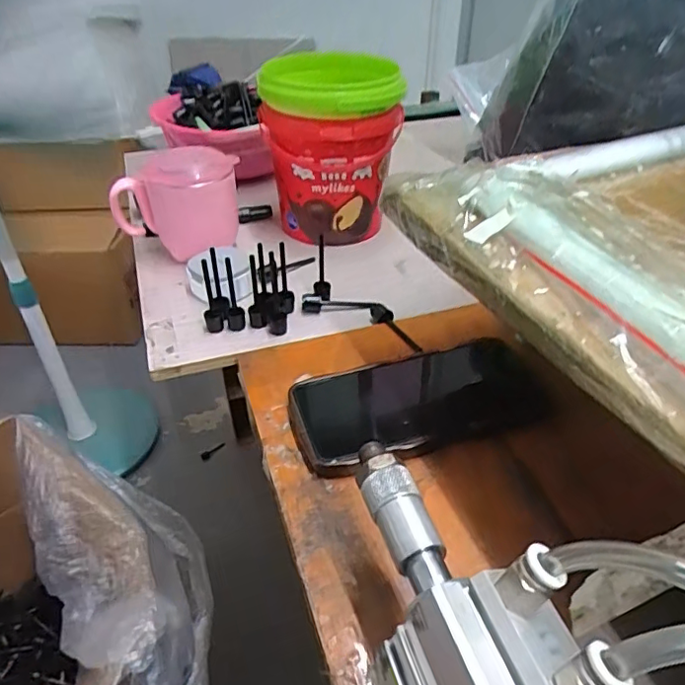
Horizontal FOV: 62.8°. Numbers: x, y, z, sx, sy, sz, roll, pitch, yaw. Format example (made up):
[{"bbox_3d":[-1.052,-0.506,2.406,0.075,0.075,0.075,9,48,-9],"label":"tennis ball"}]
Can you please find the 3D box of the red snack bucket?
[{"bbox_3d":[-0.015,-0.193,0.564,0.128,0.164,0.140,-6,38,-7],"label":"red snack bucket"}]

